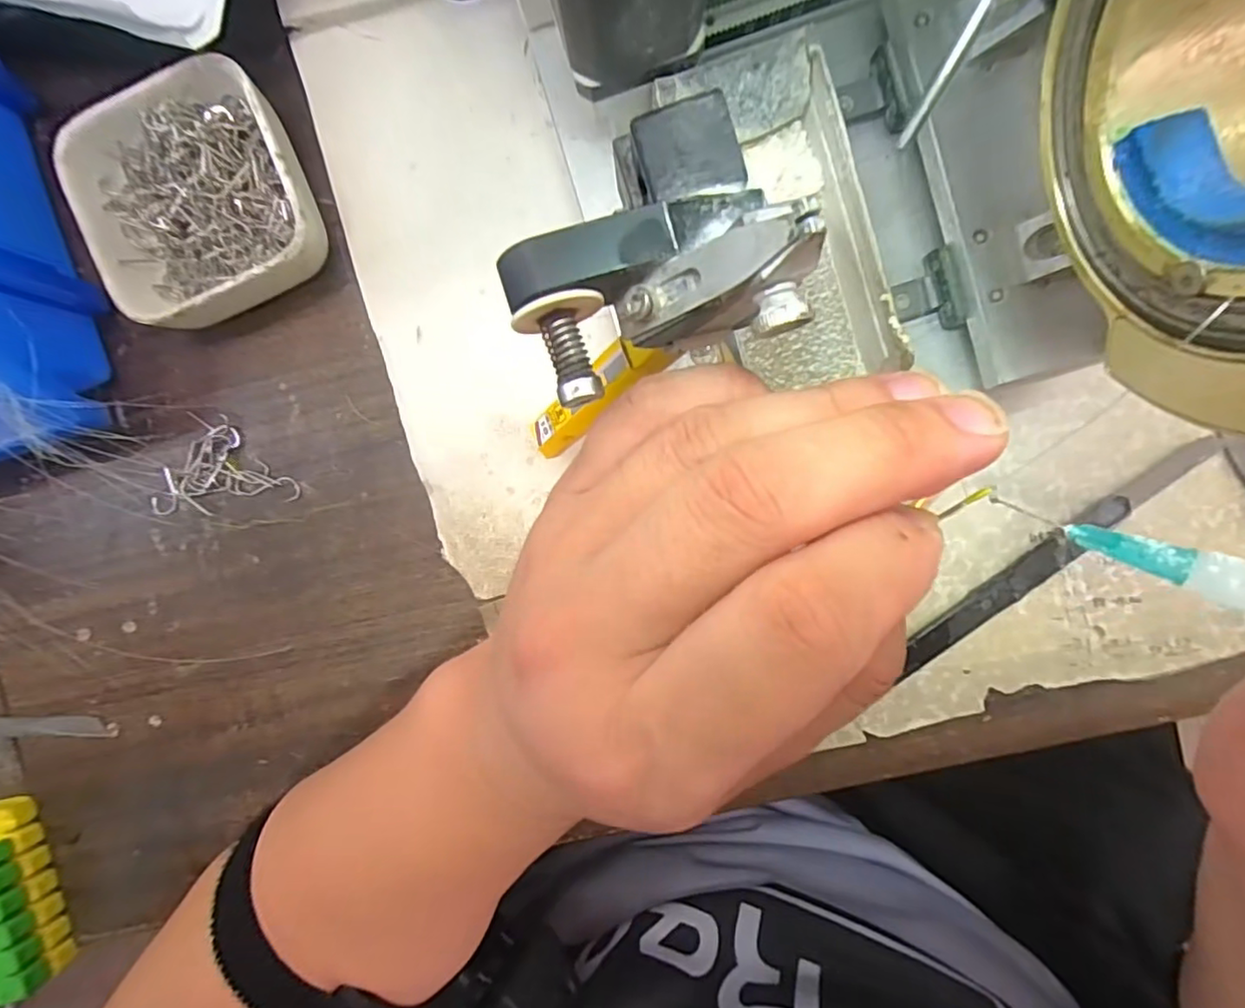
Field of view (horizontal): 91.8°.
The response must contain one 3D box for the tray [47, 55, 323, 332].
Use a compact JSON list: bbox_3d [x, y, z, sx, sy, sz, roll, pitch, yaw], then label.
[{"bbox_3d":[-0.164,-0.118,0.239,0.081,0.030,0.085,-21,91,5],"label":"tray"}]

